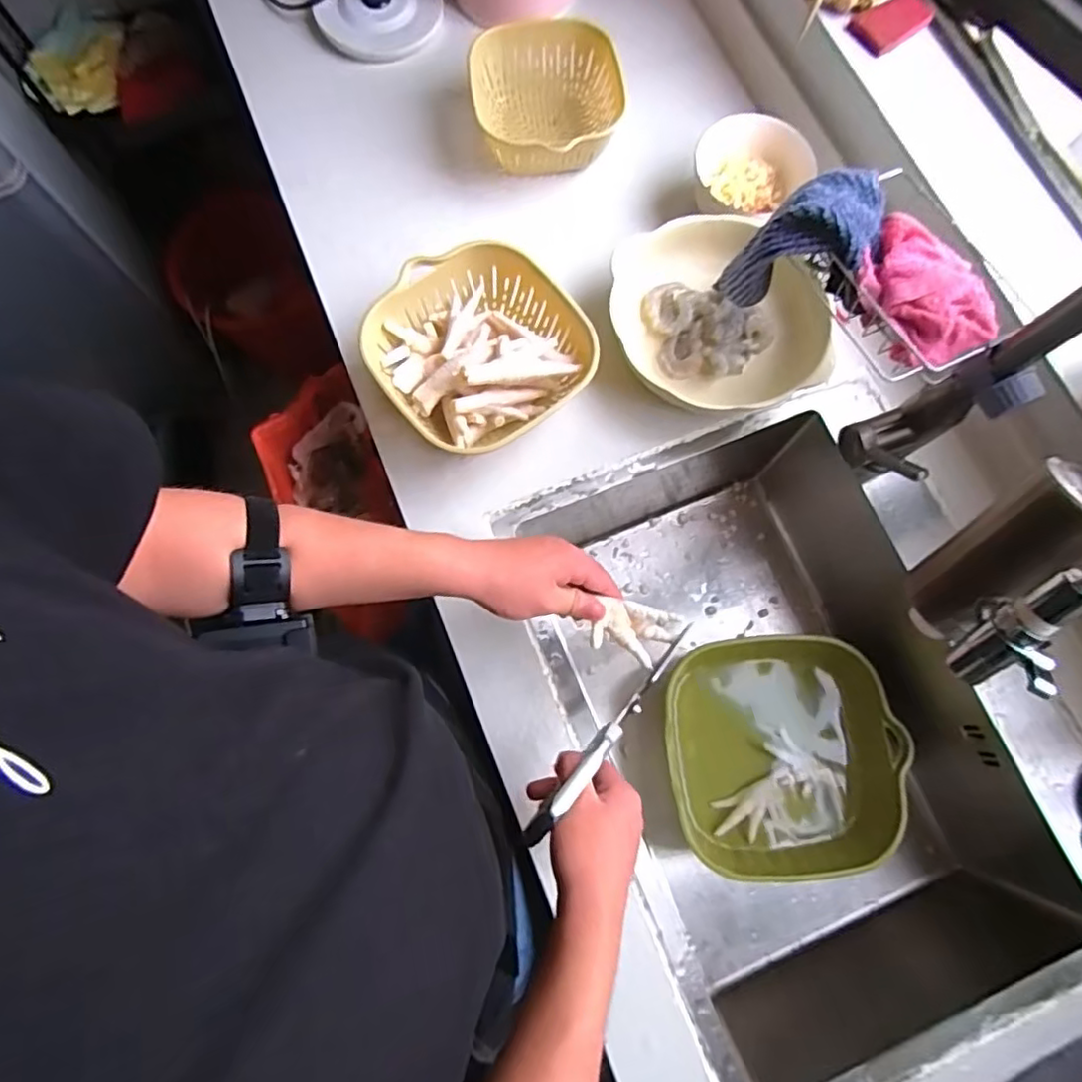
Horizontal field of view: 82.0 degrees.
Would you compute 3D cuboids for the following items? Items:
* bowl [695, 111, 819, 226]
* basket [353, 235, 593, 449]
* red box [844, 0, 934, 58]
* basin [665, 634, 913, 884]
[{"bbox_3d":[0.241,-0.398,0.687,0.129,0.065,0.108,-7,77,-2],"label":"bowl"},{"bbox_3d":[-0.062,-0.185,0.629,0.195,0.076,0.197,-37,80,-9],"label":"basket"},{"bbox_3d":[0.366,-0.542,0.653,0.076,0.017,0.049,-28,79,-7],"label":"red box"},{"bbox_3d":[0.262,0.234,0.702,0.241,0.106,0.238,-5,77,-2],"label":"basin"}]

